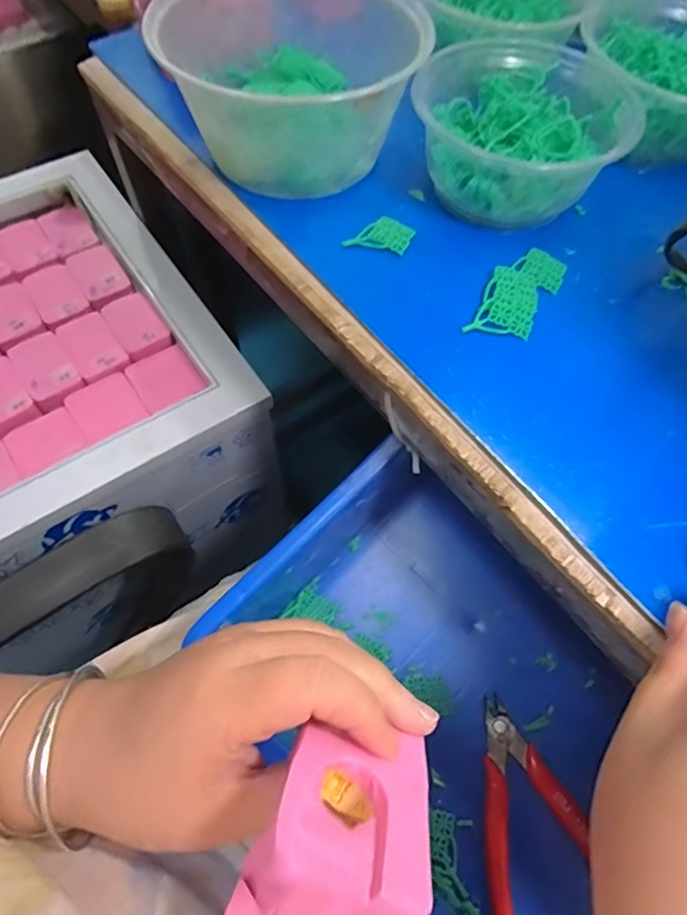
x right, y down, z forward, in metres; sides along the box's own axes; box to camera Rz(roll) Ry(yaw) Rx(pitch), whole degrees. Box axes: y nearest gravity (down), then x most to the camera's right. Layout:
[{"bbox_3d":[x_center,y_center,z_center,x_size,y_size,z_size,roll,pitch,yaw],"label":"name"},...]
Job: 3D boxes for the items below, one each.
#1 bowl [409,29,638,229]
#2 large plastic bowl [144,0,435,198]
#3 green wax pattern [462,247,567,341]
[{"bbox_3d":[0.113,-0.208,0.346,0.124,0.058,0.121,1,62,-2],"label":"bowl"},{"bbox_3d":[-0.026,-0.261,0.355,0.159,0.081,0.172,1,62,-2],"label":"large plastic bowl"},{"bbox_3d":[0.104,-0.097,0.319,0.035,0.006,0.080,31,65,13],"label":"green wax pattern"}]

